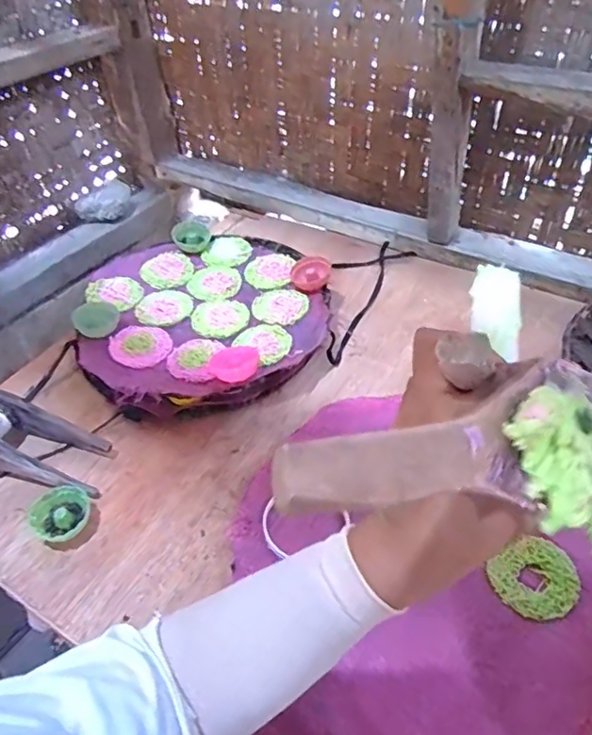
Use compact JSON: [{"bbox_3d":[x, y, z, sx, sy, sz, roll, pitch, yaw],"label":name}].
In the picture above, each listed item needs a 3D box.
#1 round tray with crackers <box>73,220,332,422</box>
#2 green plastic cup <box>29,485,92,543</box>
[{"bbox_3d":[-0.128,-0.082,0.801,0.342,0.066,0.374,-2,45,2],"label":"round tray with crackers"},{"bbox_3d":[-0.256,0.159,0.600,0.060,0.023,0.057,-2,45,2],"label":"green plastic cup"}]

